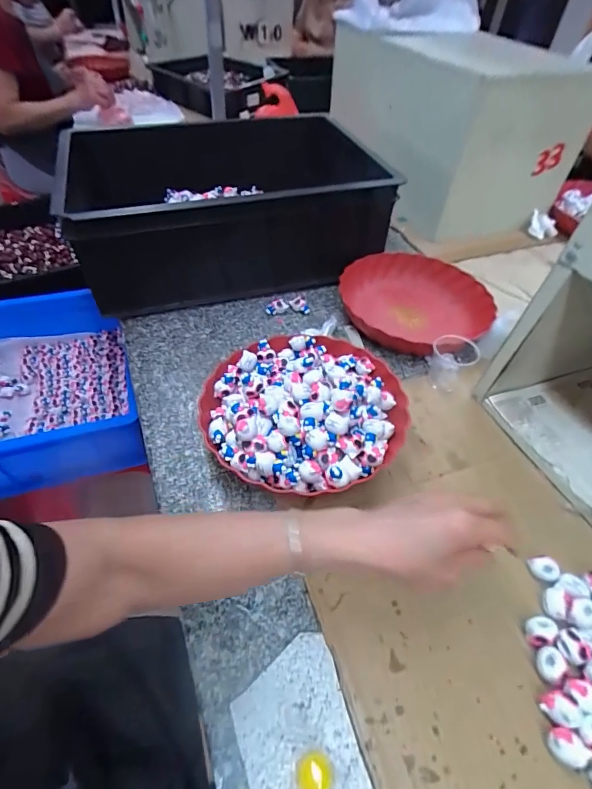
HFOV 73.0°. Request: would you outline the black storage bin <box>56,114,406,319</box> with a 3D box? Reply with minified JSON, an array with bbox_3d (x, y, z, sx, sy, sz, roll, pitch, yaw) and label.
[{"bbox_3d":[-0.139,-0.362,0.744,0.510,0.163,0.418,-10,50,-11],"label":"black storage bin"}]

